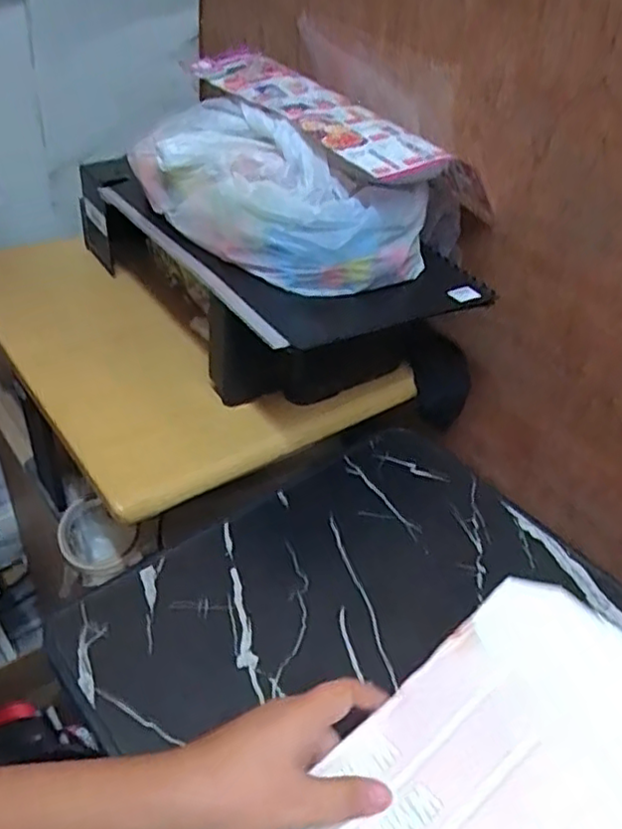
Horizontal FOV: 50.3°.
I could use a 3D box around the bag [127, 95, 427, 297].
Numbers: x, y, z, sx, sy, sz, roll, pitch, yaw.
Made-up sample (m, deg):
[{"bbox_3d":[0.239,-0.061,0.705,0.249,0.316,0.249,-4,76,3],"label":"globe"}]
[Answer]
[{"bbox_3d":[-0.031,-0.215,0.629,0.195,0.093,0.257,-20,47,-28],"label":"bag"}]

